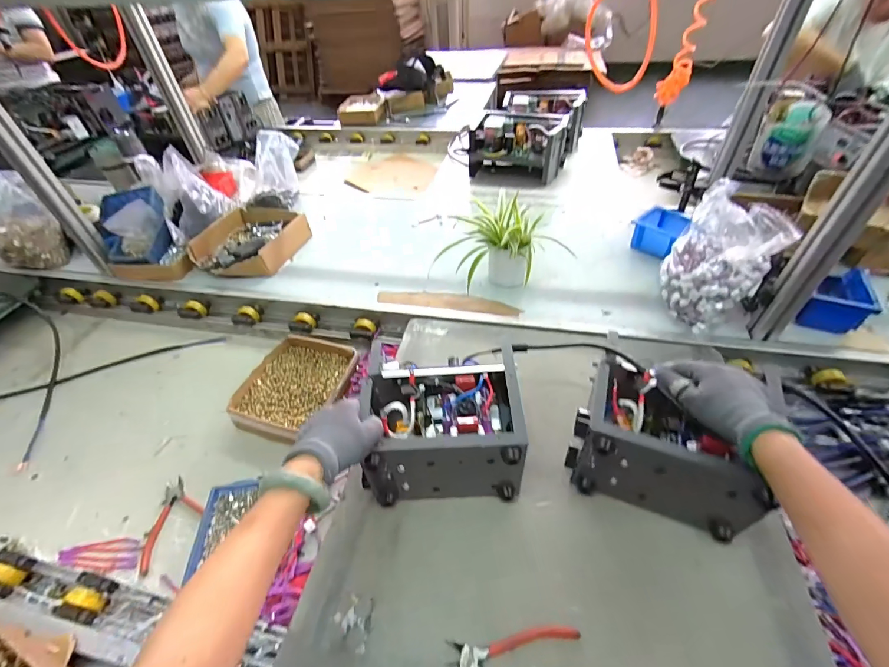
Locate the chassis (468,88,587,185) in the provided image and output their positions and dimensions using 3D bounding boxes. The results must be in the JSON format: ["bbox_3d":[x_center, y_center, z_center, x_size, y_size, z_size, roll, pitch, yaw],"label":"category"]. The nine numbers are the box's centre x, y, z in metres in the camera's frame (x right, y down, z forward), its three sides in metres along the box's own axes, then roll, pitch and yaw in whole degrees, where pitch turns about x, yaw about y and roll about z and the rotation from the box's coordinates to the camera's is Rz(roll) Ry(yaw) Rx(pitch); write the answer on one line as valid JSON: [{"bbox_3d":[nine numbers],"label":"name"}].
[{"bbox_3d":[0.294,-0.675,1.333,0.274,0.162,0.422,17,48,20],"label":"chassis"}]

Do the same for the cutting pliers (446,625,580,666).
[{"bbox_3d":[0.073,0.367,0.421,0.136,0.011,0.113,9,46,13],"label":"cutting pliers"}]

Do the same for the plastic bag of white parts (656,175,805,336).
[{"bbox_3d":[0.507,-0.136,0.739,0.140,0.212,0.166,-8,45,-4],"label":"plastic bag of white parts"}]

